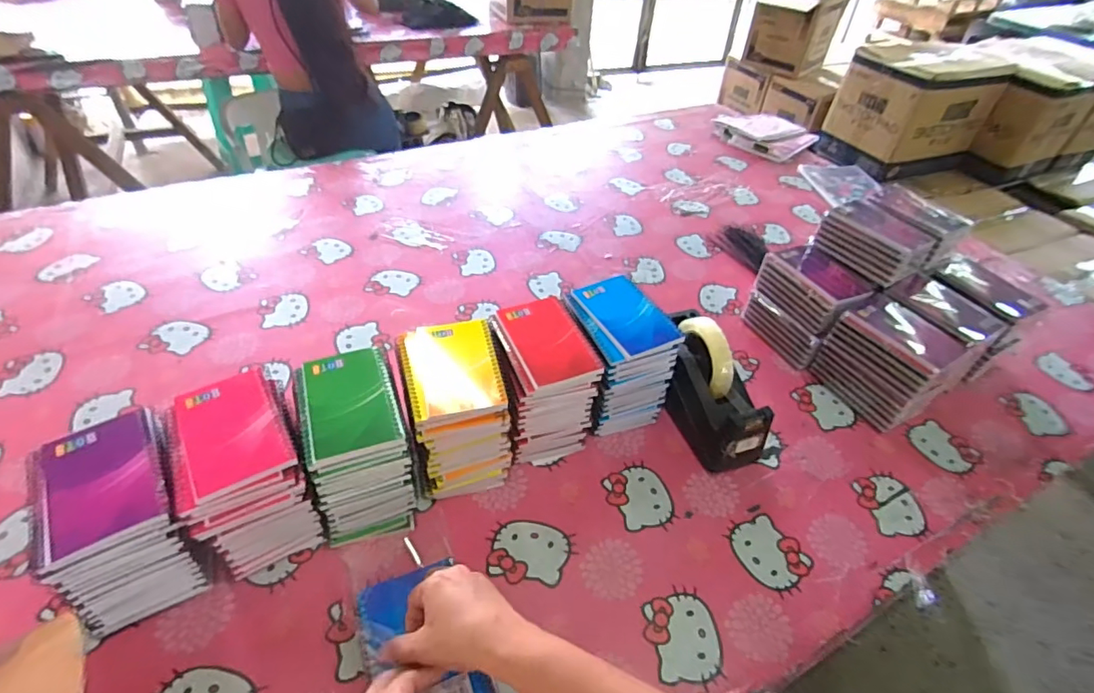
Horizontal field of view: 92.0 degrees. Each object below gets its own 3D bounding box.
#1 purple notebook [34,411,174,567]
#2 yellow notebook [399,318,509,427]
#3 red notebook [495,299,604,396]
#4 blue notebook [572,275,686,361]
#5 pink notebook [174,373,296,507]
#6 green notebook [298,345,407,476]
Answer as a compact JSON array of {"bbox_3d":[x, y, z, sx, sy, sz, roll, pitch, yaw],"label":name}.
[{"bbox_3d":[-0.384,0.115,0.455,0.087,0.012,0.131,-22,51,-25],"label":"purple notebook"},{"bbox_3d":[-0.102,0.023,0.578,0.099,0.019,0.126,-10,46,-15],"label":"yellow notebook"},{"bbox_3d":[-0.002,-0.007,0.606,0.087,0.014,0.123,-18,52,-10],"label":"red notebook"},{"bbox_3d":[0.097,-0.039,0.650,0.083,0.013,0.133,-19,49,-23],"label":"blue notebook"},{"bbox_3d":[-0.296,0.078,0.493,0.084,0.010,0.133,-24,51,-26],"label":"pink notebook"},{"bbox_3d":[-0.197,0.055,0.528,0.086,0.011,0.131,-13,47,-17],"label":"green notebook"}]

